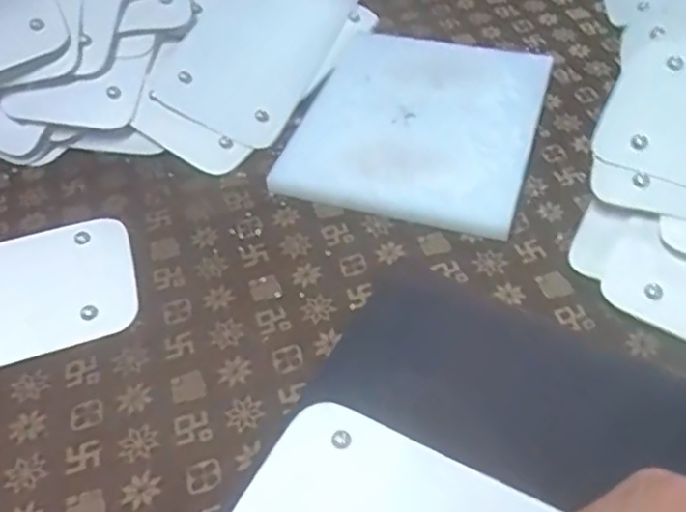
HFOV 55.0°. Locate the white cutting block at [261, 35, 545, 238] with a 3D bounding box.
[{"bbox_3d":[0.070,-0.124,0.600,0.200,0.017,0.238,13,52,15],"label":"white cutting block"}]

